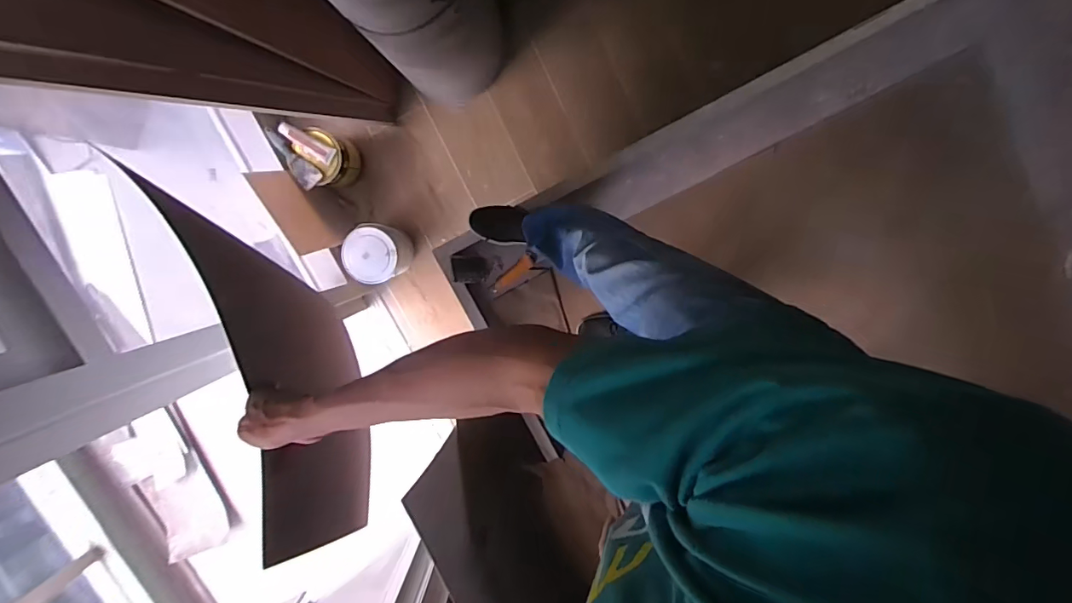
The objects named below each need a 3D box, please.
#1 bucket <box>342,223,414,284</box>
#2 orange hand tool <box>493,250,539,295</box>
[{"bbox_3d":[-0.513,-0.155,1.634,0.159,0.181,0.185,16,100,0],"label":"bucket"},{"bbox_3d":[-0.059,-0.079,1.363,0.149,0.018,0.036,-40,95,8],"label":"orange hand tool"}]

